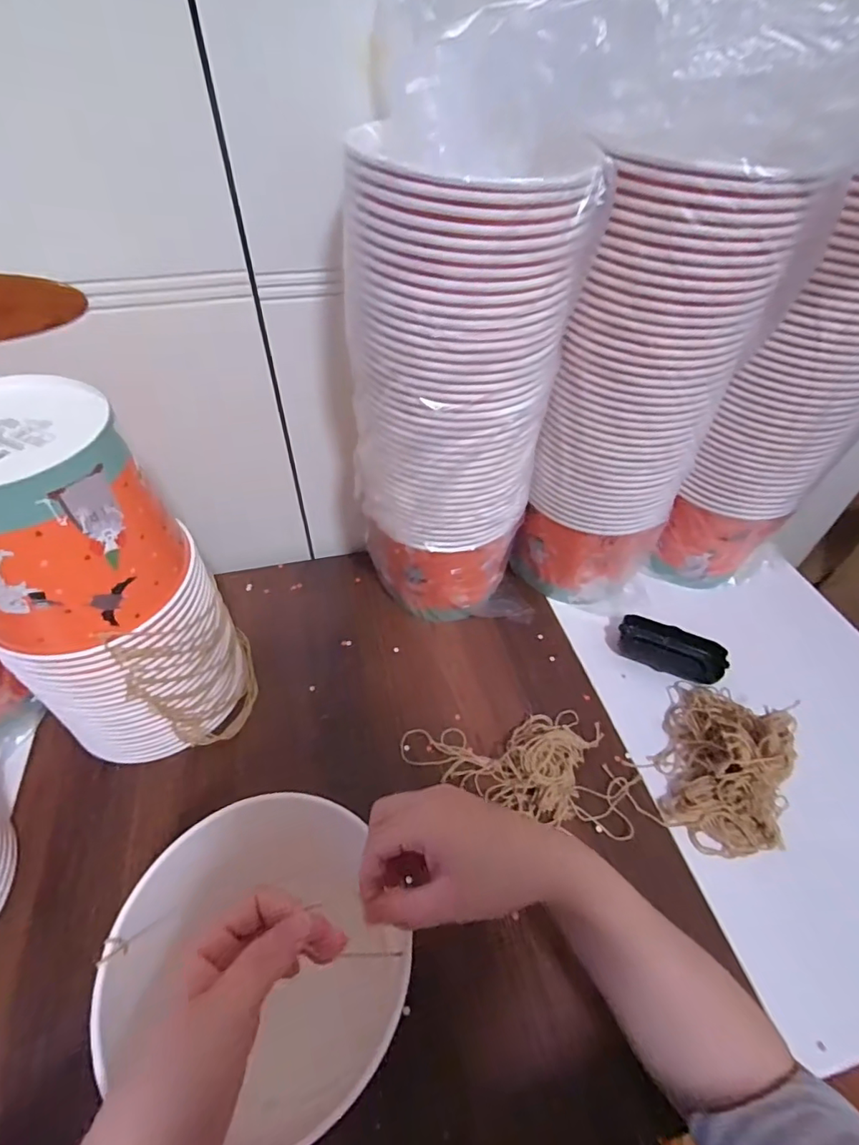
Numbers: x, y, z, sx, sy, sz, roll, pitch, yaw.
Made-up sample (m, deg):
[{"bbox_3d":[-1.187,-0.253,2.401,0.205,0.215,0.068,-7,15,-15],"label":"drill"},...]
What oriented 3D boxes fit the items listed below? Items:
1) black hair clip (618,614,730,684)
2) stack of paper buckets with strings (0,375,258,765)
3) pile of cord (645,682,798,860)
[{"bbox_3d":[0.269,0.086,0.574,0.108,0.029,0.044,21,50,16],"label":"black hair clip"},{"bbox_3d":[-0.261,0.022,0.423,0.154,0.302,0.153,-25,53,-24],"label":"stack of paper buckets with strings"},{"bbox_3d":[0.274,0.164,0.463,0.108,0.071,0.147,25,51,19],"label":"pile of cord"}]

